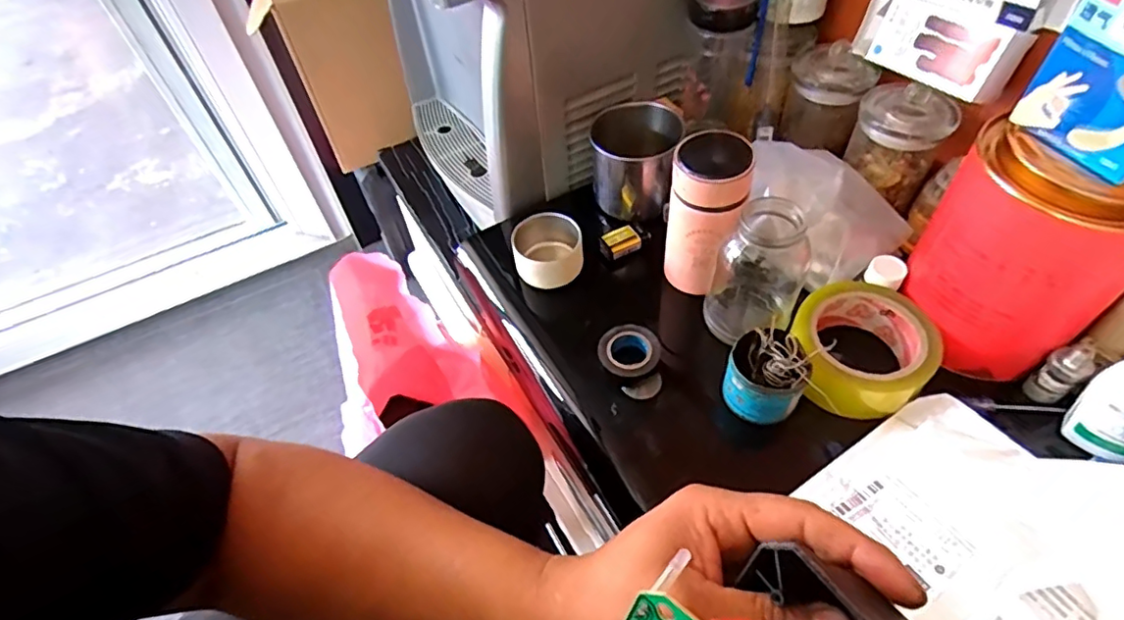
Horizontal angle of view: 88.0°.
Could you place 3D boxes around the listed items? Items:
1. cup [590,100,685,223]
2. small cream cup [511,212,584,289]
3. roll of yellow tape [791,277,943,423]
[{"bbox_3d":[0.077,-0.153,0.603,0.091,0.093,0.076,7,52,10],"label":"cup"},{"bbox_3d":[-0.013,-0.054,0.572,0.064,0.052,0.062,-2,51,3],"label":"small cream cup"},{"bbox_3d":[0.234,0.034,0.466,0.105,0.047,0.124,33,61,26],"label":"roll of yellow tape"}]

